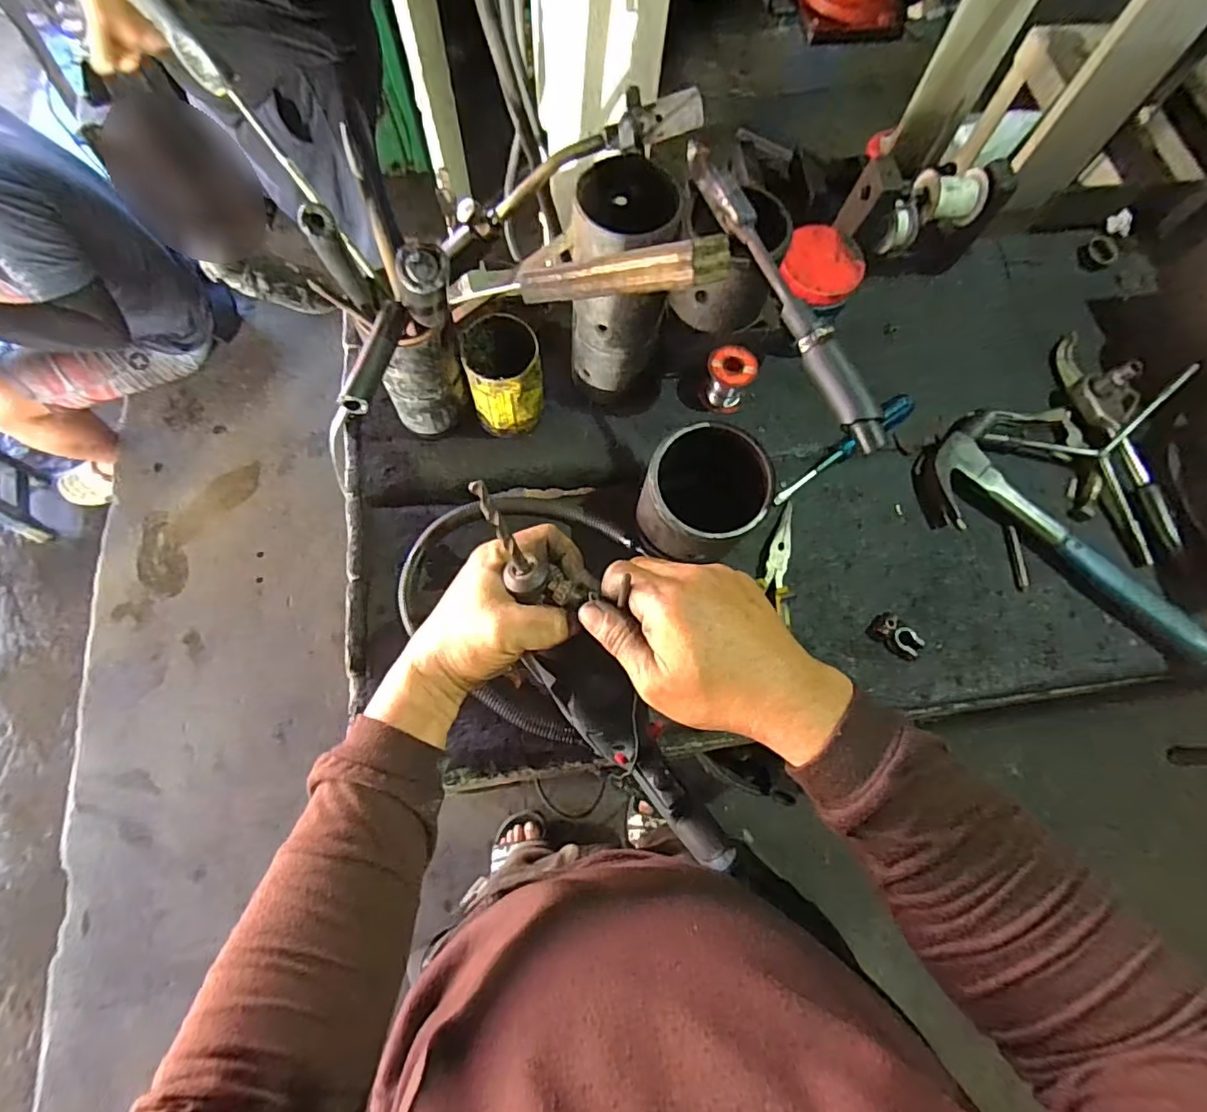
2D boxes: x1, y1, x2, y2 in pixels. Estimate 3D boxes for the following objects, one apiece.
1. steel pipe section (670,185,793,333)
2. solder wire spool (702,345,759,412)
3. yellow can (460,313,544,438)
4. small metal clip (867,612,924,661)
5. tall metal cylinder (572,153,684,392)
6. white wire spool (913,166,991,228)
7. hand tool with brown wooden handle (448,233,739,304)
[{"bbox_3d":[0.104,-0.248,0.489,0.089,0.095,0.076,21,71,5],"label":"steel pipe section"},{"bbox_3d":[0.141,-0.201,0.653,0.050,0.065,0.050,1,71,-2],"label":"solder wire spool"},{"bbox_3d":[-0.104,-0.191,0.599,0.075,0.110,0.087,-12,72,-6],"label":"yellow can"},{"bbox_3d":[0.302,0.083,0.592,0.054,0.007,0.031,40,74,11],"label":"small metal clip"},{"bbox_3d":[0.017,-0.260,0.563,0.090,0.196,0.104,9,71,1],"label":"tall metal cylinder"},{"bbox_3d":[0.378,-0.395,0.634,0.073,0.042,0.045,-7,71,-5],"label":"white wire spool"},{"bbox_3d":[-0.028,-0.169,0.348,0.236,0.022,0.023,21,67,43],"label":"hand tool with brown wooden handle"}]

